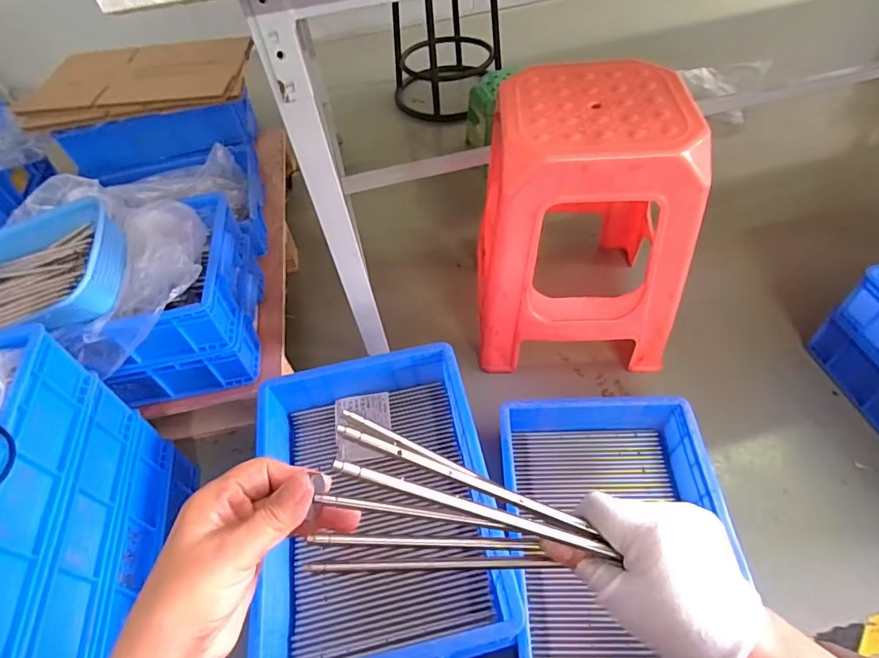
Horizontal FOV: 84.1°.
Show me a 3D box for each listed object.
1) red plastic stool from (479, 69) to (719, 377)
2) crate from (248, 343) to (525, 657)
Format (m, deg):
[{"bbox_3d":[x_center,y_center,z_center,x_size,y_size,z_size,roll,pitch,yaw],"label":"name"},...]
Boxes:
[{"bbox_3d":[0.228,-0.177,0.861,0.313,0.420,0.313,-5,51,2],"label":"red plastic stool"},{"bbox_3d":[-0.088,0.236,0.684,0.305,0.097,0.412,-12,51,-4],"label":"crate"}]

